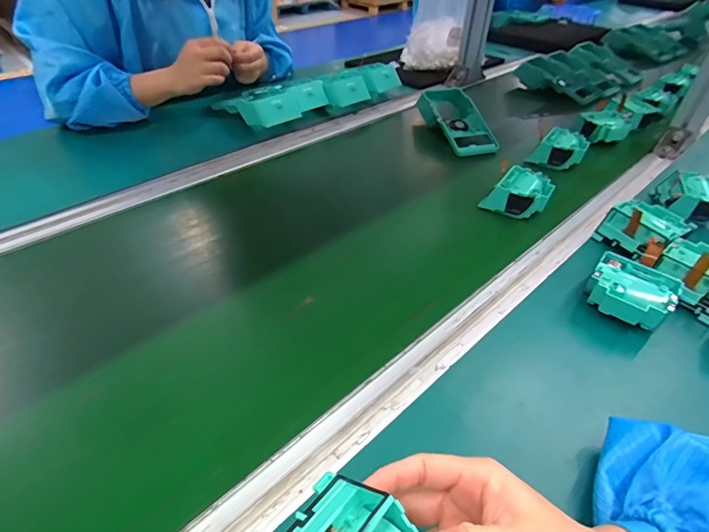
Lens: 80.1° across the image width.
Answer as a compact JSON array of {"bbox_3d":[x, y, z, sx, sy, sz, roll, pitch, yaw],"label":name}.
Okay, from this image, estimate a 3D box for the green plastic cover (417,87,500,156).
[{"bbox_3d":[0.182,-0.270,0.759,0.090,0.047,0.188,-8,41,-11],"label":"green plastic cover"}]

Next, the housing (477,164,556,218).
[{"bbox_3d":[0.225,-0.101,0.575,0.078,0.040,0.072,22,44,23],"label":"housing"}]

